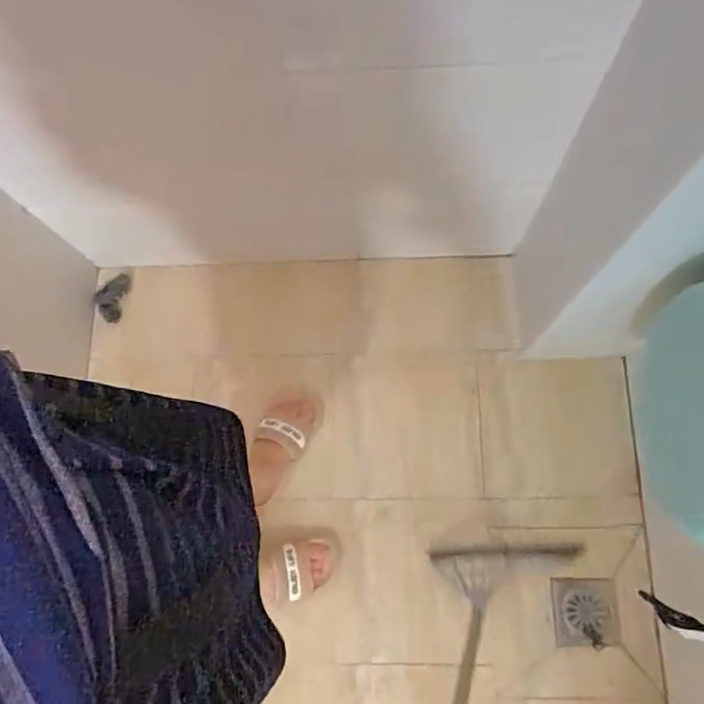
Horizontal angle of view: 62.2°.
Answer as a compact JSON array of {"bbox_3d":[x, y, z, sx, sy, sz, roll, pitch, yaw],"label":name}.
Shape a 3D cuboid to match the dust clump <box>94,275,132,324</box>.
[{"bbox_3d":[-0.523,-0.121,1.269,0.062,0.030,0.113,9,77,8],"label":"dust clump"}]

